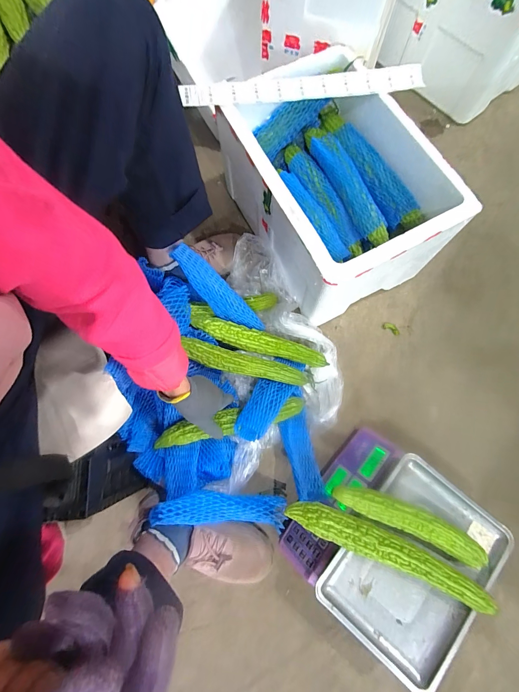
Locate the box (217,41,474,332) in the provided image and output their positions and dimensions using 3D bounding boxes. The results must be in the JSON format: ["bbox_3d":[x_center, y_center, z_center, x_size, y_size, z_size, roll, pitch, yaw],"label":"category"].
[{"bbox_3d":[0.148,-0.319,0.639,0.315,0.249,0.438,-26,75,-7],"label":"box"}]

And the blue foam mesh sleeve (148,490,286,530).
[{"bbox_3d":[-0.064,0.281,0.512,0.234,0.038,0.054,14,72,-24],"label":"blue foam mesh sleeve"}]

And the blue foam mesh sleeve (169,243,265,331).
[{"bbox_3d":[-0.086,-0.102,0.604,0.232,0.040,0.063,44,76,-27],"label":"blue foam mesh sleeve"}]

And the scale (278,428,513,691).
[{"bbox_3d":[0.220,0.331,0.510,0.271,0.133,0.274,41,78,11],"label":"scale"}]

